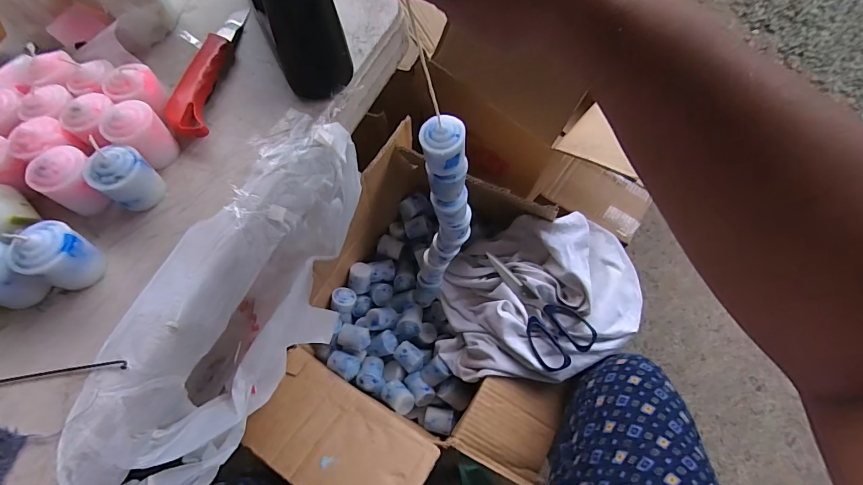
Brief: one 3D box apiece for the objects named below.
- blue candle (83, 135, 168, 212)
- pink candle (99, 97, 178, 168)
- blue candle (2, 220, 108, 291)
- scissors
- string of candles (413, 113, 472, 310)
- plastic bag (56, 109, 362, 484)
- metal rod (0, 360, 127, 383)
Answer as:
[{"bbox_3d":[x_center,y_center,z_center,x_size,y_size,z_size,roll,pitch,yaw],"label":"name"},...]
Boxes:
[{"bbox_3d":[-0.226,-0.048,0.303,0.031,0.048,0.036,35,71,15],"label":"blue candle"},{"bbox_3d":[-0.227,-0.083,0.321,0.036,0.047,0.039,35,71,15],"label":"pink candle"},{"bbox_3d":[-0.252,0.009,0.279,0.035,0.045,0.035,30,70,13],"label":"blue candle"},{"bbox_3d":[0.133,0.091,0.563,0.076,0.022,0.179,-40,72,-16],"label":"scissors"},{"bbox_3d":[0.007,-0.003,0.509,0.065,0.401,0.039,-31,69,-12],"label":"string of candles"},{"bbox_3d":[-0.172,0.063,0.378,0.090,0.188,0.339,20,68,9],"label":"plastic bag"},{"bbox_3d":[-0.267,0.088,0.264,0.134,0.006,0.009,-8,66,-3],"label":"metal rod"}]

